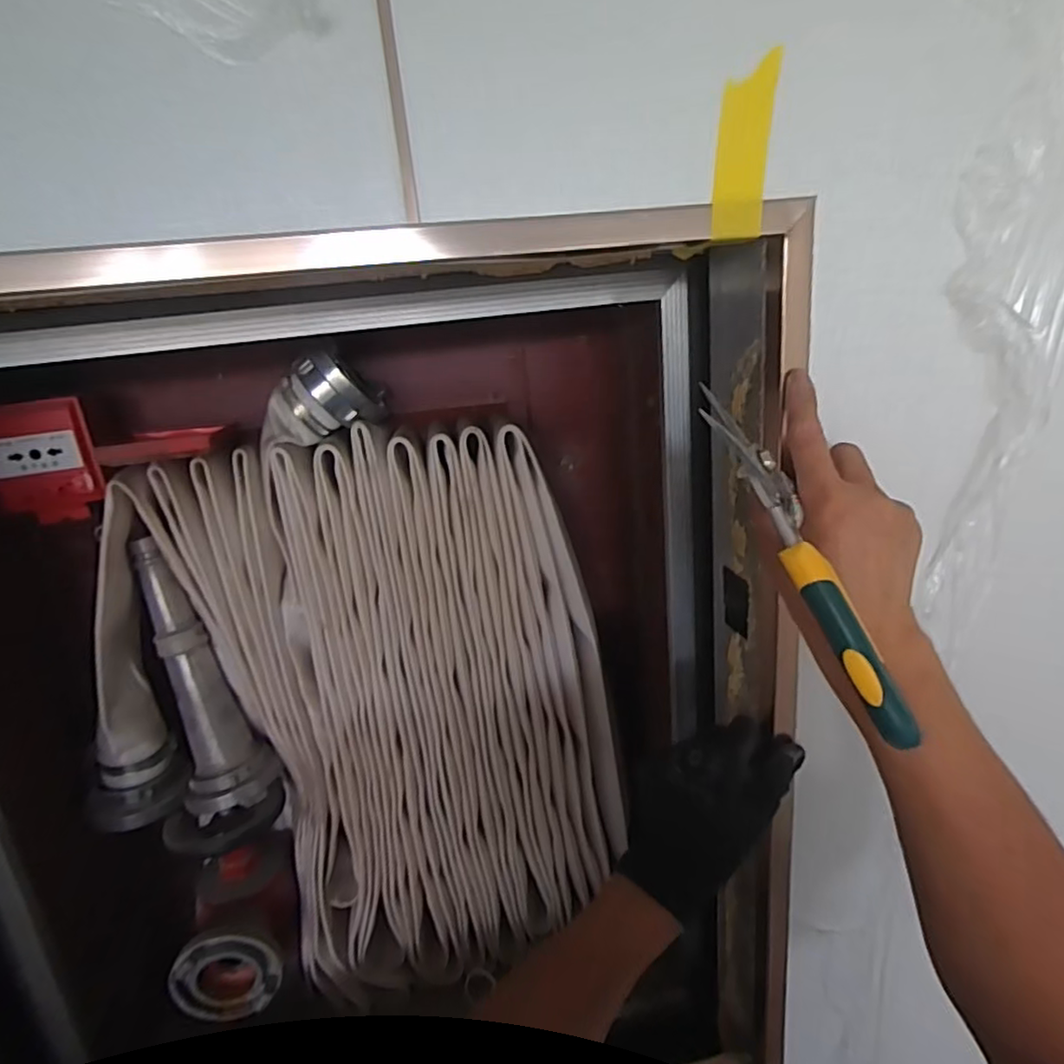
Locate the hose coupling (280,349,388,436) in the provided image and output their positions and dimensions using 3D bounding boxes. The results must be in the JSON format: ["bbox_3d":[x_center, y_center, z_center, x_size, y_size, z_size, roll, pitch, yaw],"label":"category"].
[{"bbox_3d":[-0.207,-0.145,0.632,0.083,0.076,0.068,-20,31,13],"label":"hose coupling"}]

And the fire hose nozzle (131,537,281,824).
[{"bbox_3d":[-0.360,0.152,0.698,0.092,0.297,0.089,-13,1,-13],"label":"fire hose nozzle"}]

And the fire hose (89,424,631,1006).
[{"bbox_3d":[-0.175,0.209,0.686,0.519,0.600,0.100,-9,17,-11],"label":"fire hose"}]

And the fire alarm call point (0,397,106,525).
[{"bbox_3d":[-0.484,-0.067,0.616,0.090,0.113,0.059,-18,21,-35],"label":"fire alarm call point"}]

